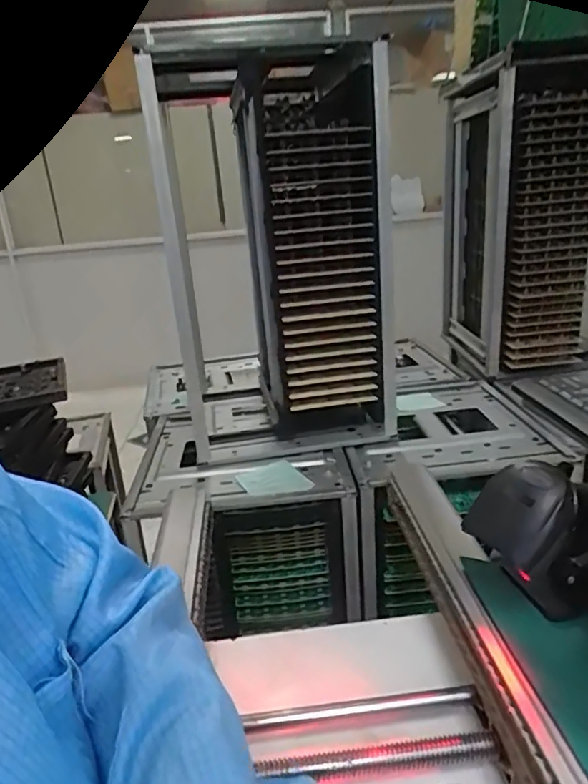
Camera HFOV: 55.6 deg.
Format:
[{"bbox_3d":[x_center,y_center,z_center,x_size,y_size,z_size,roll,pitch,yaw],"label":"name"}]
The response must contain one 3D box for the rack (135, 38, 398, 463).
[{"bbox_3d":[0.026,-0.196,0.909,0.205,0.568,0.277,-14,19,-8],"label":"rack"}]

